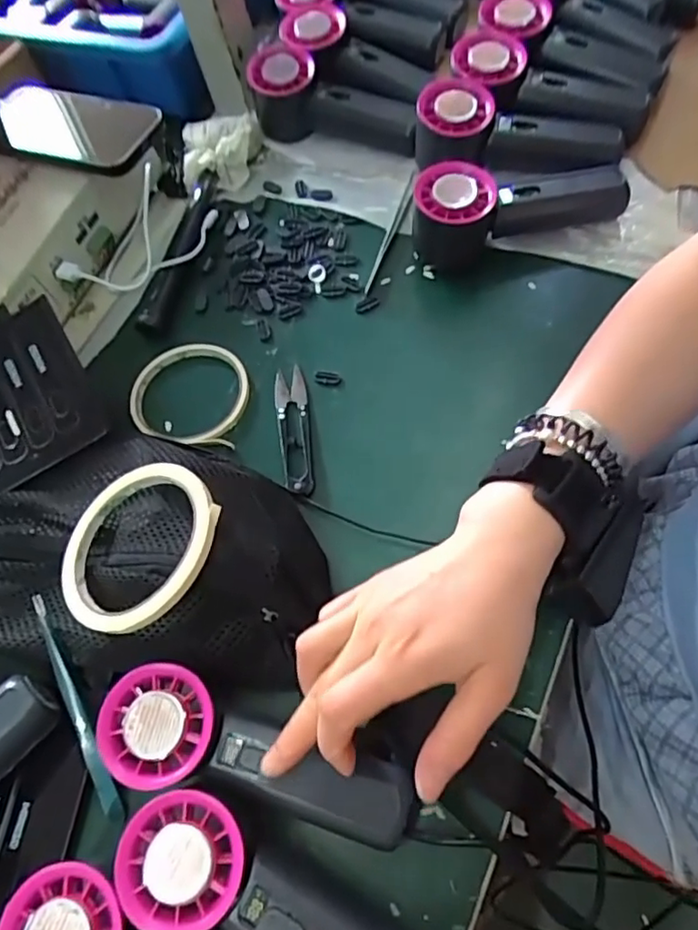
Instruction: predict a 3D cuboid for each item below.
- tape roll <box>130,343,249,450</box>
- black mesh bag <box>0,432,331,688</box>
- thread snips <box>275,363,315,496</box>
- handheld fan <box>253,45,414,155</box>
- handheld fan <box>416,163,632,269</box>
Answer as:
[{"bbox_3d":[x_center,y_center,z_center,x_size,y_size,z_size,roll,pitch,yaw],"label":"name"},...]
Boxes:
[{"bbox_3d":[-0.117,-0.053,0.446,0.088,0.006,0.084,-4,64,8],"label":"tape roll"},{"bbox_3d":[-0.138,0.041,0.363,0.258,0.056,0.148,6,66,12],"label":"black mesh bag"},{"bbox_3d":[-0.038,-0.027,0.418,0.022,0.008,0.103,-10,63,5],"label":"thread snips"},{"bbox_3d":[-0.010,-0.315,0.528,0.148,0.057,0.054,13,67,15],"label":"handheld fan"},{"bbox_3d":[0.127,-0.195,0.457,0.158,0.068,0.053,-15,63,1],"label":"handheld fan"}]

